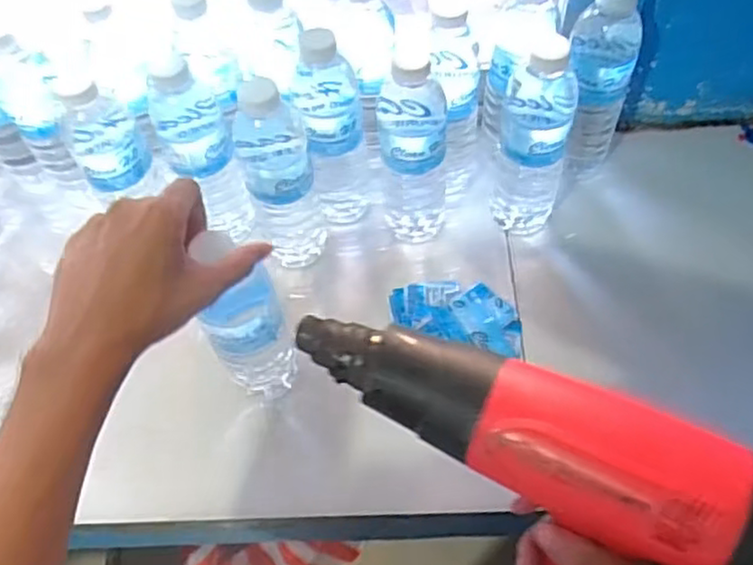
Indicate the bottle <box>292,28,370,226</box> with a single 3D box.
[{"bbox_3d":[-0.040,-0.135,0.650,0.056,0.214,0.051,-7,58,-1],"label":"bottle"}]

